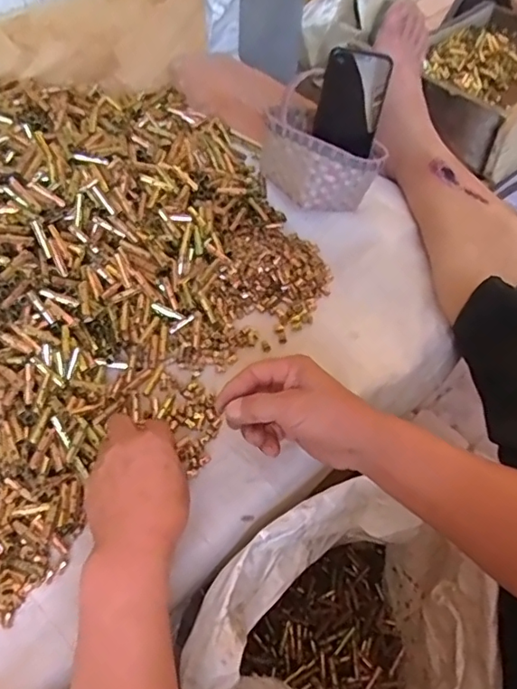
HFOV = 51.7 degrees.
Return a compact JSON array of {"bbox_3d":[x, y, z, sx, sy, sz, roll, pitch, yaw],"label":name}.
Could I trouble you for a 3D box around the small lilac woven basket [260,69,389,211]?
[{"bbox_3d":[0.075,-0.241,0.659,0.163,0.099,0.116,38,63,21],"label":"small lilac woven basket"}]

